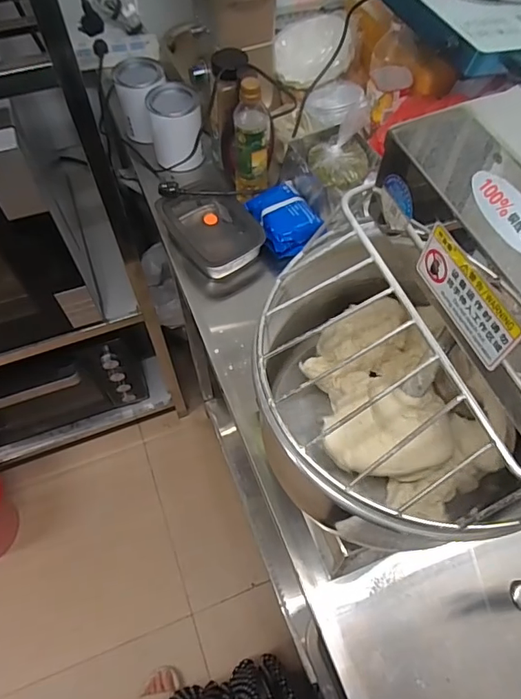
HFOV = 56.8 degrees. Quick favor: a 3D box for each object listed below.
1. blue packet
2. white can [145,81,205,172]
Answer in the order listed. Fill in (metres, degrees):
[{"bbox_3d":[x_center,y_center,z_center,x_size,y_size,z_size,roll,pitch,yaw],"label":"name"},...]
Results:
[{"bbox_3d":[0.040,-0.232,0.859,0.103,0.041,0.141,-23,63,-13],"label":"blue packet"},{"bbox_3d":[-0.159,-0.419,0.920,0.097,0.126,0.093,-9,61,-6],"label":"white can"}]

